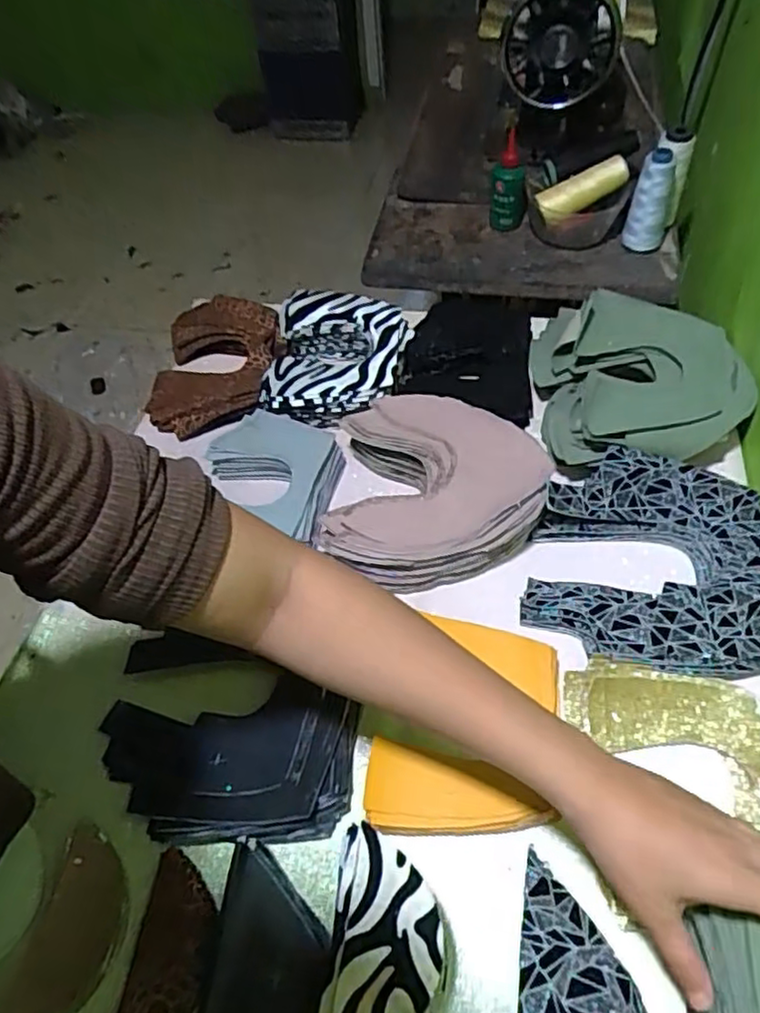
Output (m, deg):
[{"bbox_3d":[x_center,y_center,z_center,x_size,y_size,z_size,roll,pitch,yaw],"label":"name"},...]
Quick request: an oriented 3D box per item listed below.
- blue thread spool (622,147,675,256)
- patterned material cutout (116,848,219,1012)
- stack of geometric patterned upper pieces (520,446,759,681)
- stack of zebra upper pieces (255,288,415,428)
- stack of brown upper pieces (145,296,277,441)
[{"bbox_3d":[0.326,-0.367,0.795,0.048,0.123,0.044,15,57,16],"label":"blue thread spool"},{"bbox_3d":[-0.129,0.284,0.410,0.049,0.023,0.116,3,55,8],"label":"patterned material cutout"},{"bbox_3d":[0.219,0.045,0.537,0.186,0.043,0.183,7,55,11],"label":"stack of geometric patterned upper pieces"},{"bbox_3d":[-0.051,-0.155,0.690,0.143,0.044,0.158,7,55,11],"label":"stack of zebra upper pieces"},{"bbox_3d":[-0.183,-0.157,0.723,0.130,0.031,0.189,1,54,6],"label":"stack of brown upper pieces"}]

